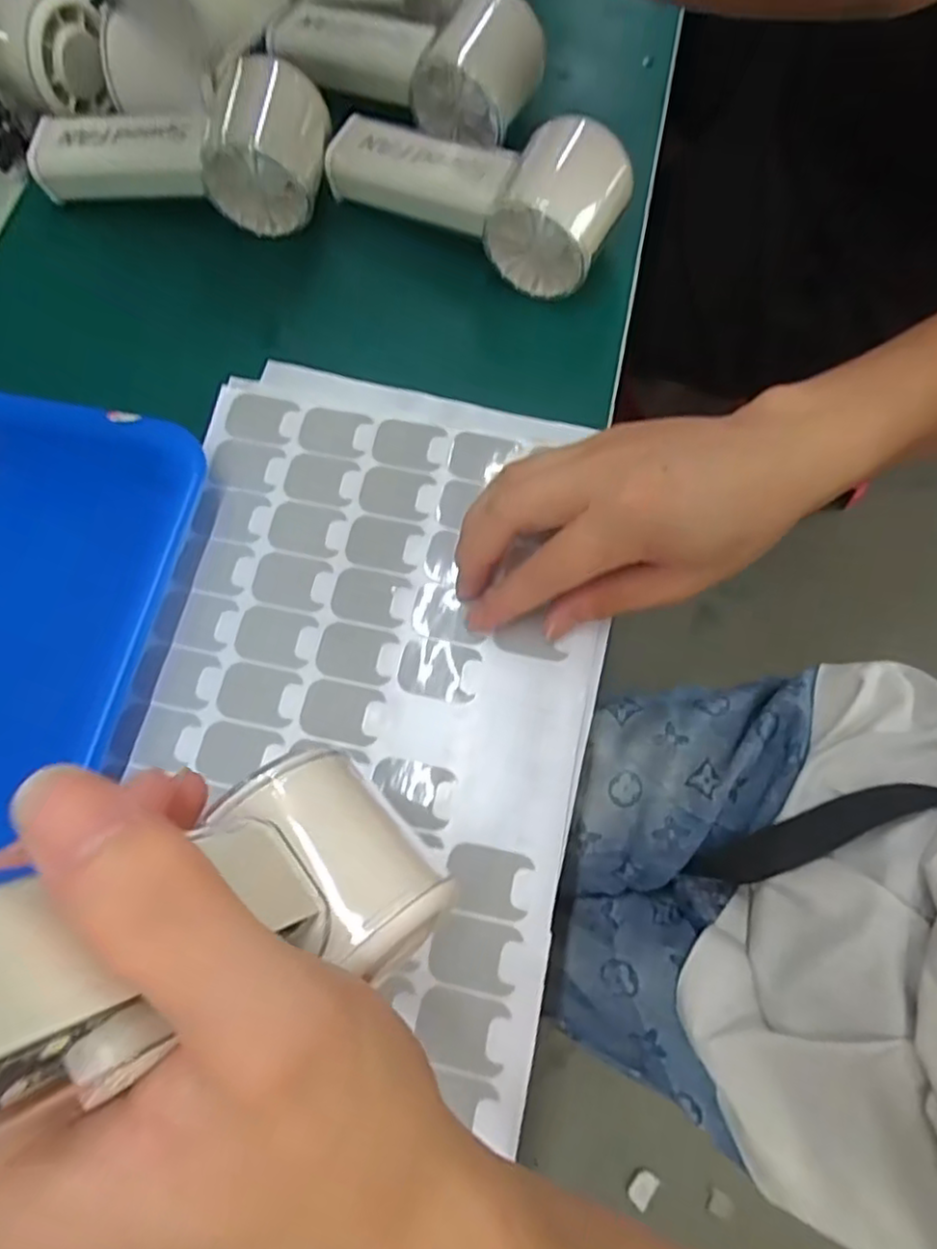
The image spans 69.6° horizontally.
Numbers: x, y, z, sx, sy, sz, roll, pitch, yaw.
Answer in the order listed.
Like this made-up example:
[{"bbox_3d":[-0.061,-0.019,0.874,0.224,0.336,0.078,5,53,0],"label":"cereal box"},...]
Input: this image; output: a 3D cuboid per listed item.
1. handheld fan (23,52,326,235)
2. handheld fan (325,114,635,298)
[{"bbox_3d":[-0.154,-0.250,0.349,0.153,0.049,0.055,4,72,3],"label":"handheld fan"},{"bbox_3d":[0.003,-0.230,0.342,0.158,0.049,0.062,31,75,11],"label":"handheld fan"}]

